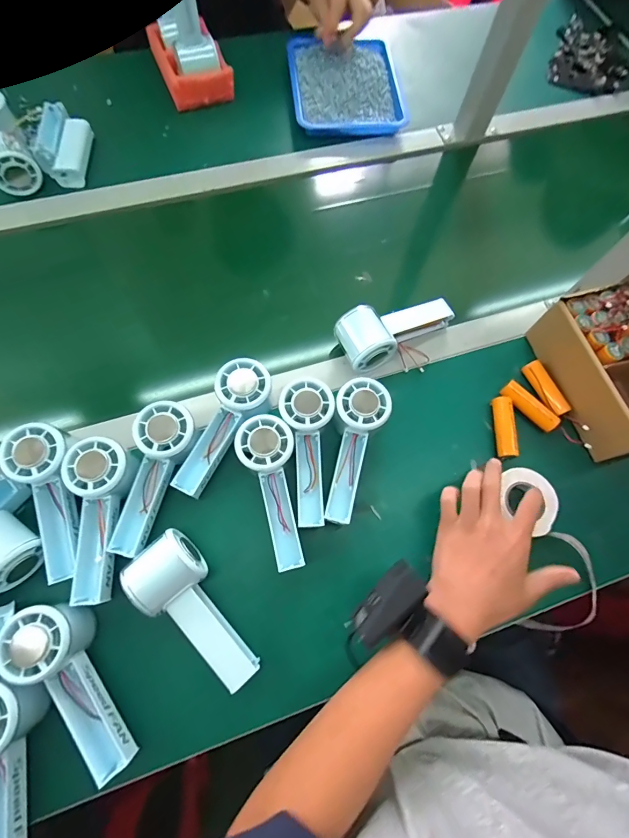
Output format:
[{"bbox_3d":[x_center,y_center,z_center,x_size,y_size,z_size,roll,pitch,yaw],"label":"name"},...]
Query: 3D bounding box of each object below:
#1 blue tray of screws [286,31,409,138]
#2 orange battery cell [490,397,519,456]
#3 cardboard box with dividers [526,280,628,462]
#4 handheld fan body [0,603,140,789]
[{"bbox_3d":[0.049,-0.540,0.624,0.170,0.026,0.214,-4,72,-4],"label":"blue tray of screws"},{"bbox_3d":[0.217,0.010,0.445,0.019,0.022,0.071,2,72,-2],"label":"orange battery cell"},{"bbox_3d":[0.387,-0.064,0.458,0.201,0.083,0.181,-16,73,-7],"label":"cardboard box with dividers"},{"bbox_3d":[-0.208,0.230,0.339,0.056,0.055,0.153,-32,89,-12],"label":"handheld fan body"}]

